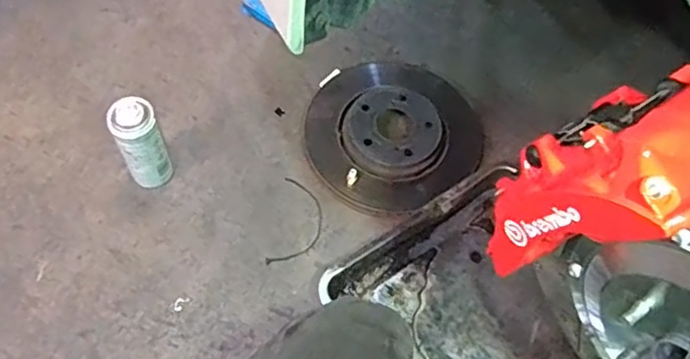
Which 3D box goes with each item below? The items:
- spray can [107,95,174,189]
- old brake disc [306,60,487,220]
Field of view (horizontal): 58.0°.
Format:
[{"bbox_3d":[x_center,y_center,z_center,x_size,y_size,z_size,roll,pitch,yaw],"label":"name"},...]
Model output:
[{"bbox_3d":[-0.297,-0.049,0.915,0.062,0.165,0.060,2,61,-3],"label":"spray can"},{"bbox_3d":[0.076,-0.078,1.026,0.267,0.058,0.267,2,61,-3],"label":"old brake disc"}]

